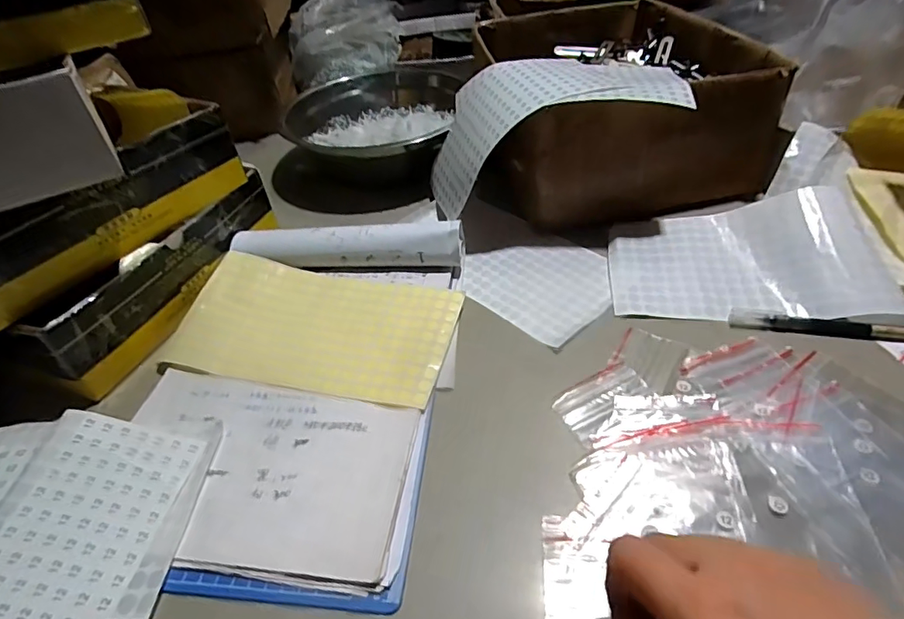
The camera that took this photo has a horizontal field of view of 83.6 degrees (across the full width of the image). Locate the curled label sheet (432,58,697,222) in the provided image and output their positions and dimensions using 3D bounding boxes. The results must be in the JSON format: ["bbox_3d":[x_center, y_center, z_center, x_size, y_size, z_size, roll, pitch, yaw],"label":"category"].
[{"bbox_3d":[0.095,-0.181,0.508,0.230,0.105,0.148,-5,45,1],"label":"curled label sheet"}]

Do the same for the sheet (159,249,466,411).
[{"bbox_3d":[-0.116,0.012,0.424,0.229,0.012,0.121,8,48,13],"label":"sheet"}]

